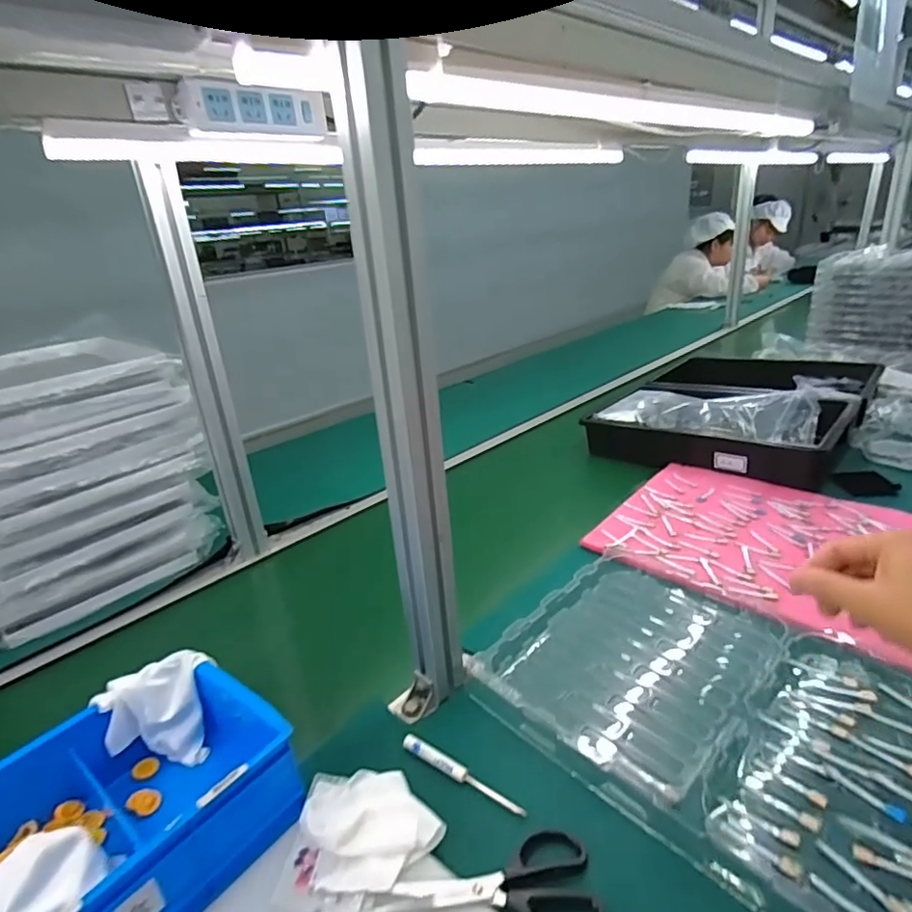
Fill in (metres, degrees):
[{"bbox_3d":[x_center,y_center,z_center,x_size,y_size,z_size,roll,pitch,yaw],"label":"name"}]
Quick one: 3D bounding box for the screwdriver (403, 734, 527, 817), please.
[{"bbox_3d":[0.003,0.290,0.514,0.130,0.010,0.016,12,29,35],"label":"screwdriver"}]

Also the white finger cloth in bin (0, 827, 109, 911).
[{"bbox_3d":[-0.313,0.322,0.416,0.062,0.050,0.094,18,32,42],"label":"white finger cloth in bin"}]

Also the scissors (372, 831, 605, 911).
[{"bbox_3d":[0.027,0.323,0.430,0.160,0.020,0.068,-2,23,7],"label":"scissors"}]

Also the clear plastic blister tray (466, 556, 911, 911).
[{"bbox_3d":[0.271,0.249,0.545,0.465,0.033,0.320,15,30,38],"label":"clear plastic blister tray"}]

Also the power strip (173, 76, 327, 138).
[{"bbox_3d":[-0.247,-0.430,0.700,0.184,0.057,0.032,-25,30,-38],"label":"power strip"}]

